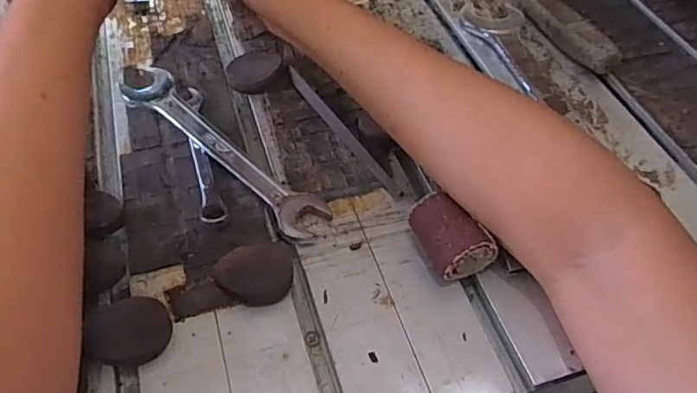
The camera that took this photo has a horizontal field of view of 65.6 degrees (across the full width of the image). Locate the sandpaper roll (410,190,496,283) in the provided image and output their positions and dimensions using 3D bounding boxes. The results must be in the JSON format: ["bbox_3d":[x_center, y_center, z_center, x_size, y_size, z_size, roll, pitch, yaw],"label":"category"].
[{"bbox_3d":[0.061,0.024,0.328,0.032,0.034,0.050,-23,56,-20],"label":"sandpaper roll"}]

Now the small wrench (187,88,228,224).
[{"bbox_3d":[-0.100,-0.031,0.373,0.015,0.010,0.126,-11,53,-12],"label":"small wrench"}]

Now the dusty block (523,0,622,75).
[{"bbox_3d":[0.193,-0.150,0.478,0.028,0.022,0.110,-20,55,-18],"label":"dusty block"}]

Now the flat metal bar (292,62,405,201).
[{"bbox_3d":[-0.006,-0.050,0.396,0.010,0.008,0.142,-26,58,-22],"label":"flat metal bar"}]

